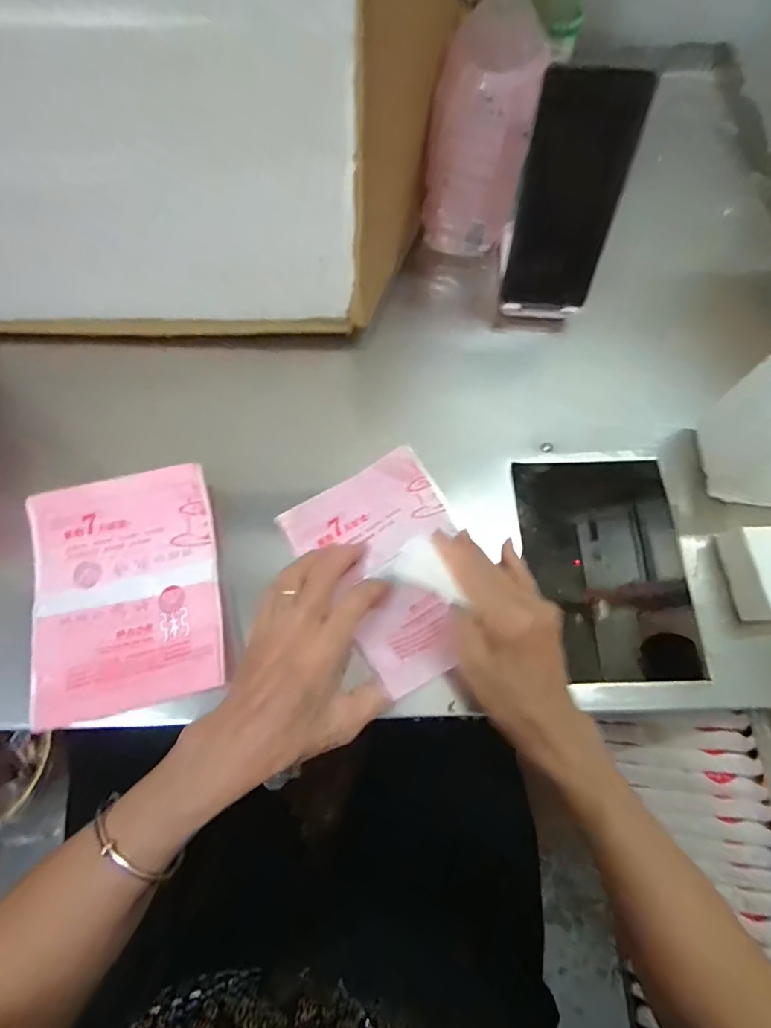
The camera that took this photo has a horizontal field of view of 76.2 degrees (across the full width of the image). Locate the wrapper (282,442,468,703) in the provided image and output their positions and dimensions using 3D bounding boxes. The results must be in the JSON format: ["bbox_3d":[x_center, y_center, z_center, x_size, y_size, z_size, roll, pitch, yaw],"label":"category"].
[{"bbox_3d":[0.011,0.036,0.364,0.117,0.031,0.153,-32,73,-13],"label":"wrapper"}]

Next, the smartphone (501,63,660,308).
[{"bbox_3d":[0.145,-0.246,0.389,0.076,0.159,0.005,6,48,3],"label":"smartphone"}]

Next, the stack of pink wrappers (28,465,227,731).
[{"bbox_3d":[-0.179,0.051,0.339,0.121,0.021,0.157,-11,70,-6],"label":"stack of pink wrappers"}]

